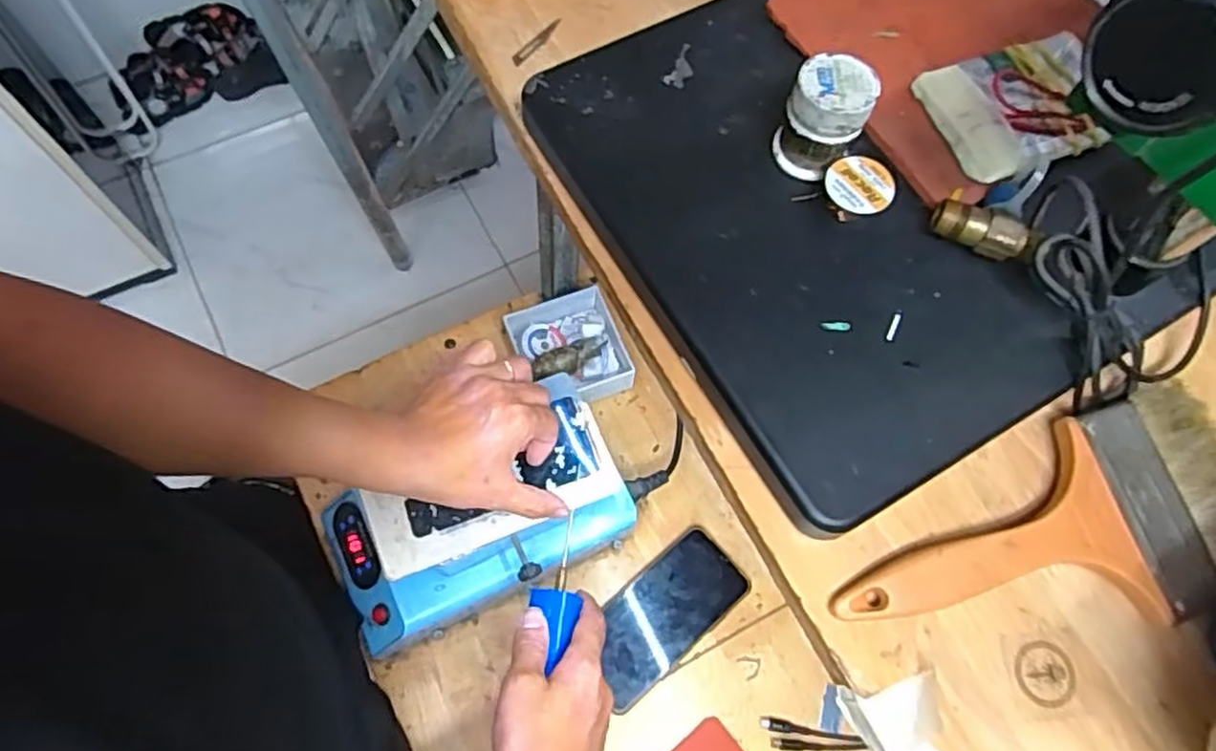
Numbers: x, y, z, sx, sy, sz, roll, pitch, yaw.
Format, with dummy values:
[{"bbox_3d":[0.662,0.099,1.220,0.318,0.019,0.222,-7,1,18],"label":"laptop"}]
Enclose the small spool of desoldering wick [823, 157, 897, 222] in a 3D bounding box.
[{"bbox_3d":[0.111,-0.082,0.328,0.030,0.016,0.029,1,68,-2],"label":"small spool of desoldering wick"}]

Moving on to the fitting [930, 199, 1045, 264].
[{"bbox_3d":[0.166,-0.063,0.321,0.044,0.013,0.016,23,69,7],"label":"fitting"}]

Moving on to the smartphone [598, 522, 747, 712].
[{"bbox_3d":[0.051,0.217,0.669,0.157,0.016,0.076,-39,74,-16],"label":"smartphone"}]

